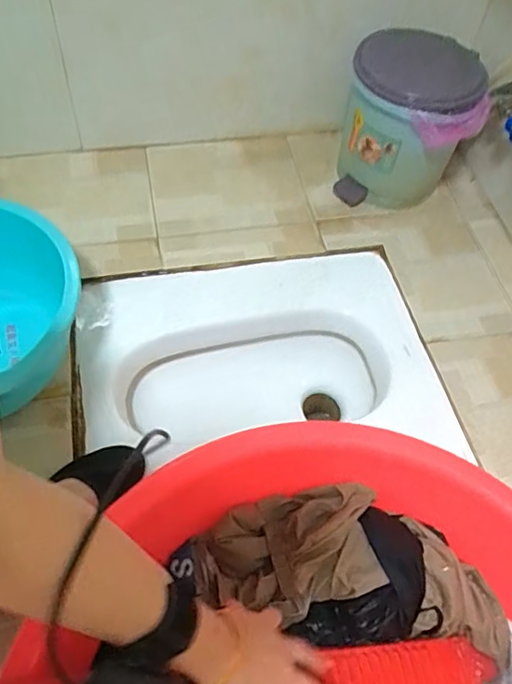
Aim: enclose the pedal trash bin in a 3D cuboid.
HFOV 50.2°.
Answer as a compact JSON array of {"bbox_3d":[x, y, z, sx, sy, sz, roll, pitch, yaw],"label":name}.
[{"bbox_3d":[0.274,-0.395,1.003,0.231,0.260,0.182,16,58,6],"label":"pedal trash bin"}]

